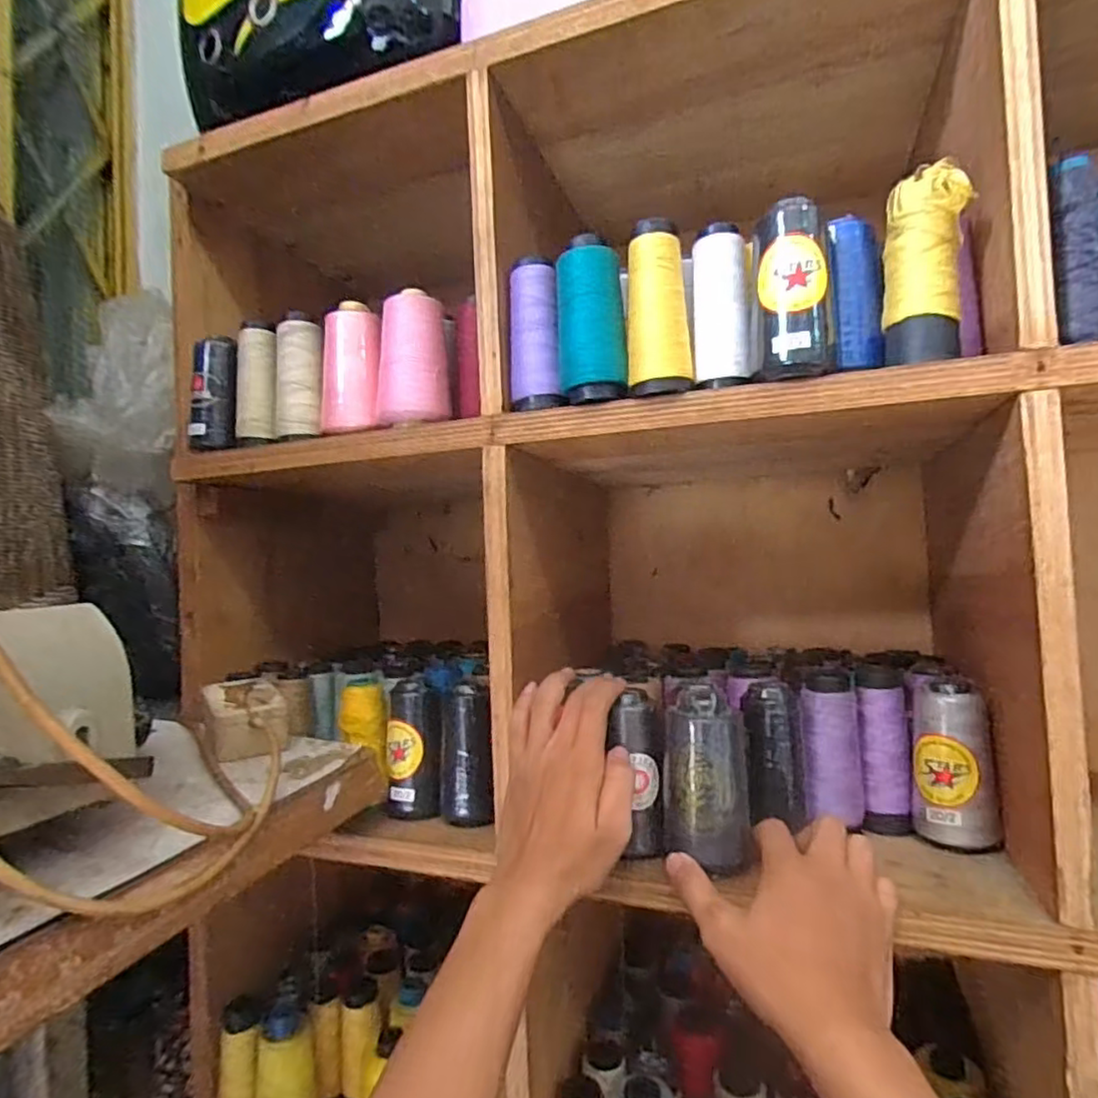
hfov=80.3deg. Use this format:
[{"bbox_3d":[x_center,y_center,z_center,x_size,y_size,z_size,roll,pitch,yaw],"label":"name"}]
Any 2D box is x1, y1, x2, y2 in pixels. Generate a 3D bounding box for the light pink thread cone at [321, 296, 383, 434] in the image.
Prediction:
[{"bbox_3d":[-0.166,-0.152,0.545,0.048,0.103,0.040,-2,-1,-18],"label":"light pink thread cone"}]

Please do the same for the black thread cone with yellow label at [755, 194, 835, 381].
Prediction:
[{"bbox_3d":[0.158,-0.164,0.423,0.046,0.107,0.043,-3,-1,27],"label":"black thread cone with yellow label"}]

